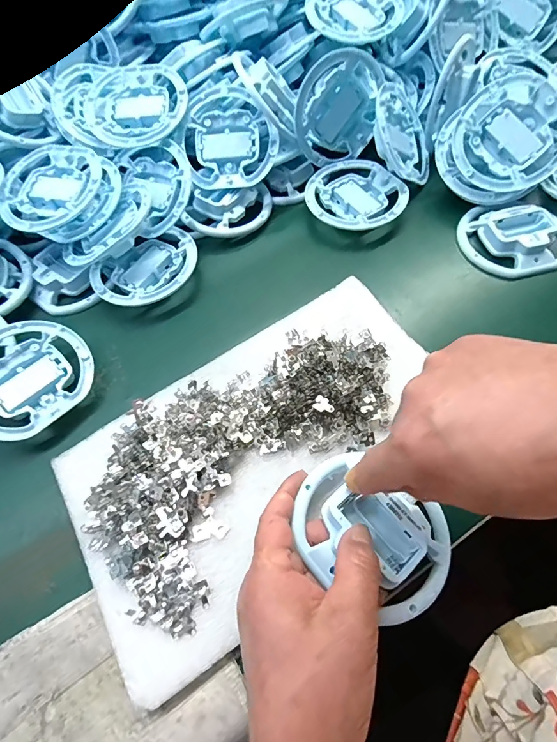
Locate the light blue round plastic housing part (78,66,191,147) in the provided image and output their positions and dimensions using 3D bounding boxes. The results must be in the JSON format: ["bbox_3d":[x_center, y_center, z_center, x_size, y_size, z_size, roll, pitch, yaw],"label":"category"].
[{"bbox_3d":[-0.148,-0.275,0.420,0.105,0.015,0.099,-19,73,0],"label":"light blue round plastic housing part"}]

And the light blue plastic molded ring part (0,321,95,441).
[{"bbox_3d":[-0.213,0.004,0.340,0.100,0.016,0.102,39,72,22],"label":"light blue plastic molded ring part"}]

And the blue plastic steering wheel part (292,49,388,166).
[{"bbox_3d":[0.058,-0.272,0.421,0.091,0.097,0.026,-12,43,-21],"label":"blue plastic steering wheel part"}]

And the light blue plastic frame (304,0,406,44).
[{"bbox_3d":[0.083,-0.396,0.439,0.099,0.011,0.096,25,67,16],"label":"light blue plastic frame"}]

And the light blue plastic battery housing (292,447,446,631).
[{"bbox_3d":[0.060,0.104,0.258,0.102,0.023,0.077,34,69,14],"label":"light blue plastic battery housing"}]

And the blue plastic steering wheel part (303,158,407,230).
[{"bbox_3d":[0.080,-0.185,0.430,0.097,0.023,0.100,-2,62,4],"label":"blue plastic steering wheel part"}]

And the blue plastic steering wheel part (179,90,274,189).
[{"bbox_3d":[-0.050,-0.238,0.420,0.095,0.024,0.098,-11,88,1],"label":"blue plastic steering wheel part"}]

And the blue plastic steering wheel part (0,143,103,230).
[{"bbox_3d":[-0.221,-0.181,0.389,0.100,0.021,0.100,-2,62,4],"label":"blue plastic steering wheel part"}]

